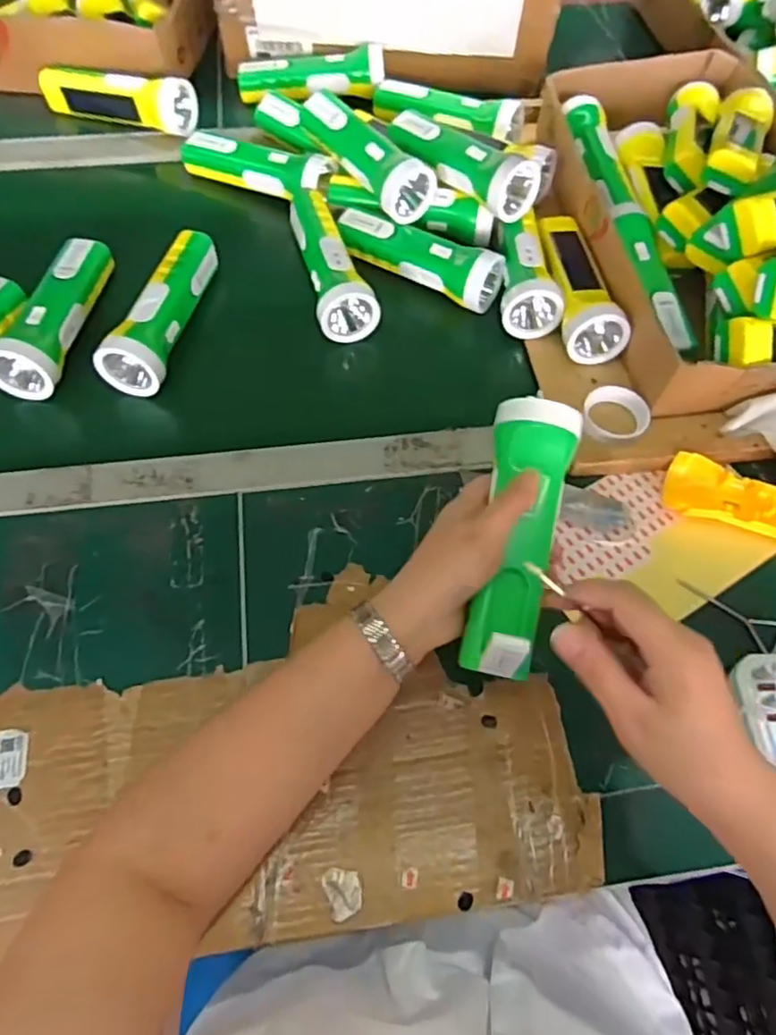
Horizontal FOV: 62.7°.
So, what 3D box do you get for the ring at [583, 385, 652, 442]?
[{"bbox_3d":[0.189,-0.085,0.526,0.052,0.017,0.046,4,62,1],"label":"ring"}]

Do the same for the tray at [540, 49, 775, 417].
[{"bbox_3d":[0.302,-0.305,0.575,0.238,0.101,0.436,-7,63,-5],"label":"tray"}]

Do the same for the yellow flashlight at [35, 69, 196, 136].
[{"bbox_3d":[-0.299,-0.462,0.707,0.174,0.055,0.048,13,63,5],"label":"yellow flashlight"}]

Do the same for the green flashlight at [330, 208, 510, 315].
[{"bbox_3d":[0.025,-0.255,0.600,0.170,0.045,0.052,31,66,14],"label":"green flashlight"}]

